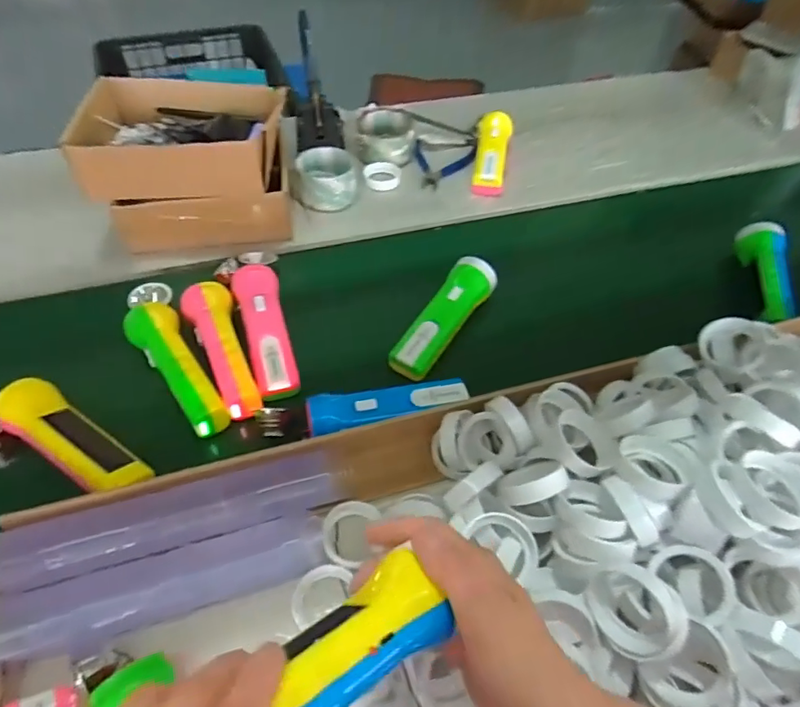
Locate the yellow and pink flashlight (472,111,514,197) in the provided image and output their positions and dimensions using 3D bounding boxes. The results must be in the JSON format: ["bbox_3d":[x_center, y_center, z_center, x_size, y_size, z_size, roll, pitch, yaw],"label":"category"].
[{"bbox_3d":[0.140,-0.301,0.791,0.052,0.038,0.178,9,53,5],"label":"yellow and pink flashlight"}]

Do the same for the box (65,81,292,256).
[{"bbox_3d":[-0.263,-0.247,0.683,0.224,0.145,0.202,-7,53,-7],"label":"box"}]

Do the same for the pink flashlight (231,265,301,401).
[{"bbox_3d":[-0.143,-0.027,0.562,0.046,0.033,0.166,-13,54,-12],"label":"pink flashlight"}]

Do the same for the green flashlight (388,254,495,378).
[{"bbox_3d":[0.046,-0.042,0.581,0.050,0.038,0.160,30,57,20],"label":"green flashlight"}]

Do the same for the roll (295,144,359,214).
[{"bbox_3d":[-0.101,-0.245,0.734,0.080,0.040,0.092,-4,53,-5],"label":"roll"}]

